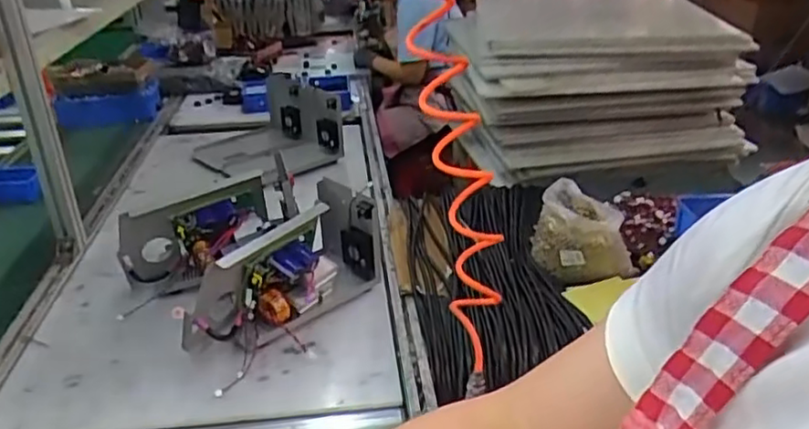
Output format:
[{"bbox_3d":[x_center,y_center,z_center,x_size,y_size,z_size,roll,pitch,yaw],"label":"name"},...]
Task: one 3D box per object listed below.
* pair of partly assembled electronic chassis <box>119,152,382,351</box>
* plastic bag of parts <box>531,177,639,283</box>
[{"bbox_3d":[-0.266,0.060,1.154,0.359,0.163,0.328,-23,34,-35],"label":"pair of partly assembled electronic chassis"},{"bbox_3d":[0.327,0.033,1.210,0.179,0.134,0.156,1,27,4],"label":"plastic bag of parts"}]

